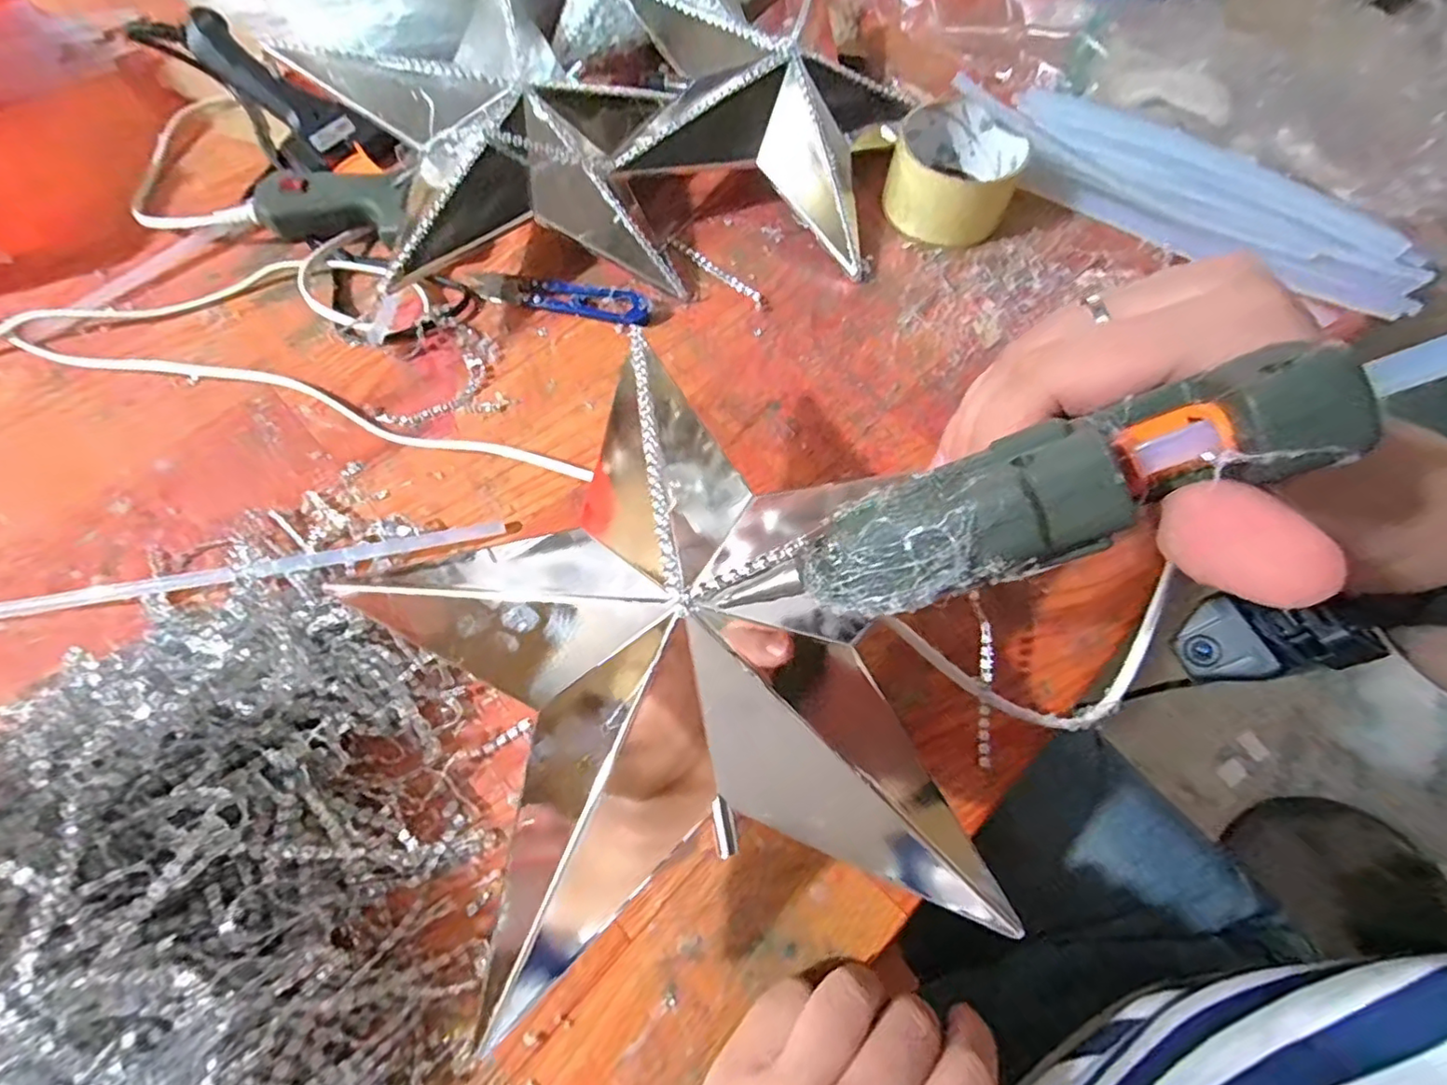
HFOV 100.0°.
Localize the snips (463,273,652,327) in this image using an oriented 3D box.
[{"bbox_3d":[-0.102,-0.151,0.371,0.119,0.011,0.020,13,68,5],"label":"snips"}]

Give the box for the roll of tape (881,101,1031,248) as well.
[{"bbox_3d":[0.149,-0.239,0.394,0.079,0.040,0.080,0,67,-1],"label":"roll of tape"}]

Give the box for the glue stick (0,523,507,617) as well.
[{"bbox_3d":[-0.244,0.016,0.298,0.263,0.011,0.012,-9,68,-5],"label":"glue stick"}]

